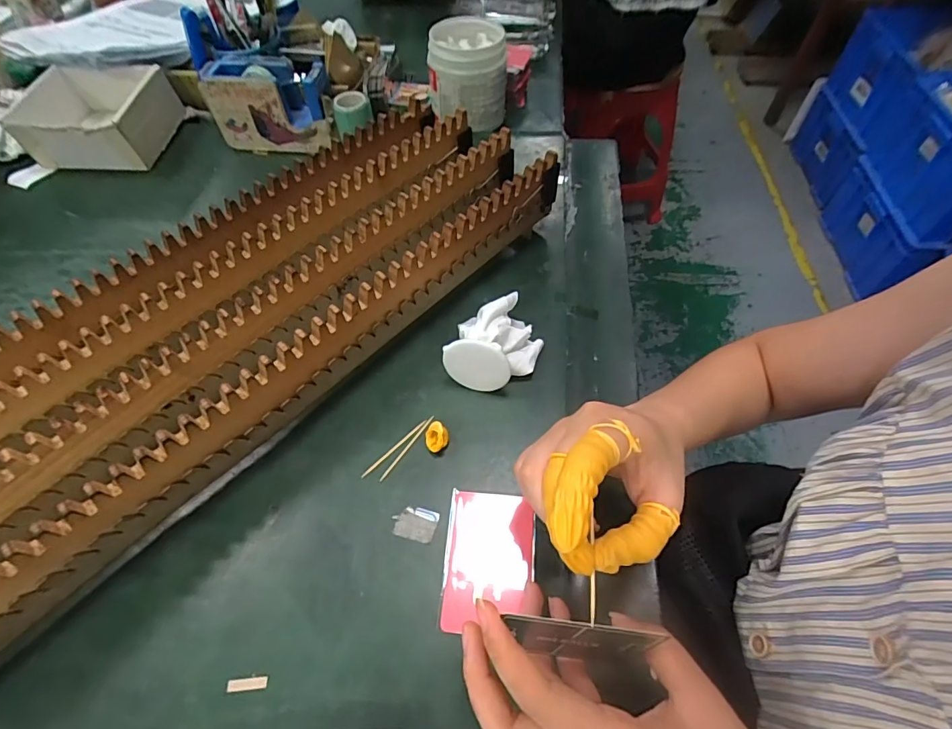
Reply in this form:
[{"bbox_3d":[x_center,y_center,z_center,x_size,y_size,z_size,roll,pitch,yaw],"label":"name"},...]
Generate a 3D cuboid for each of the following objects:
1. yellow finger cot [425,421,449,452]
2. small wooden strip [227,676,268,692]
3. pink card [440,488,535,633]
[{"bbox_3d":[-0.029,0.053,0.341,0.017,0.018,0.020,-7,57,-4],"label":"yellow finger cot"},{"bbox_3d":[-0.132,0.183,0.265,0.022,0.004,0.006,-5,57,-3],"label":"small wooden strip"},{"bbox_3d":[0.009,0.125,0.300,0.056,0.005,0.083,4,57,4],"label":"pink card"}]

